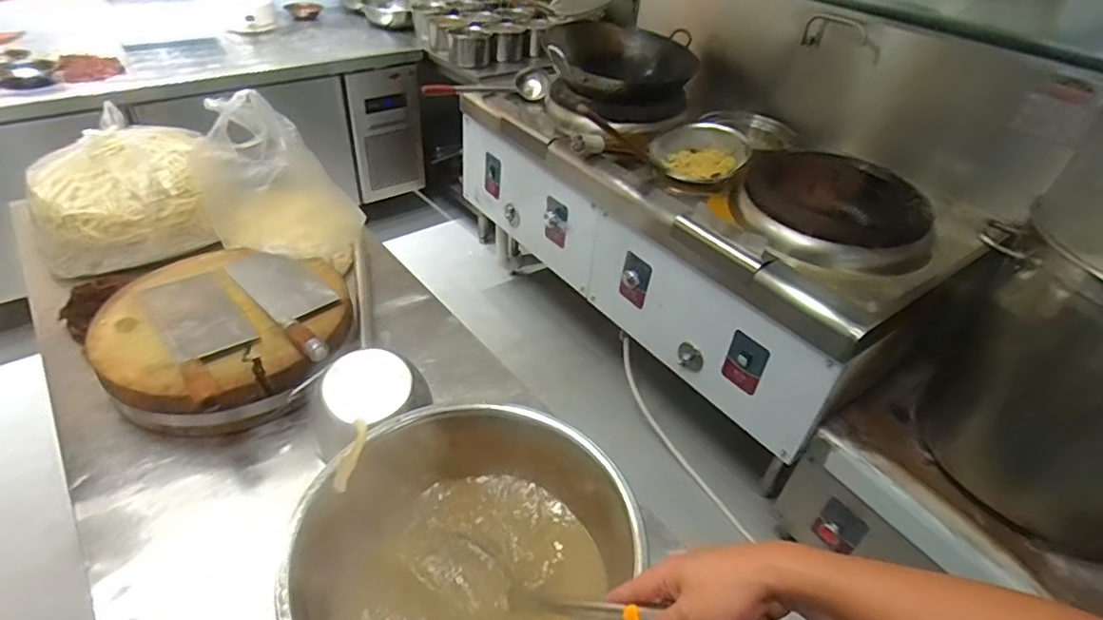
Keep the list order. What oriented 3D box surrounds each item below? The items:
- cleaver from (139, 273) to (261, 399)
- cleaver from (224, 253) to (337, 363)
[{"bbox_3d":[-0.516,0.025,0.858,0.110,0.034,0.333,-25,48,-33],"label":"cleaver"},{"bbox_3d":[-0.407,-0.022,0.912,0.105,0.042,0.327,-28,50,-35],"label":"cleaver"}]

